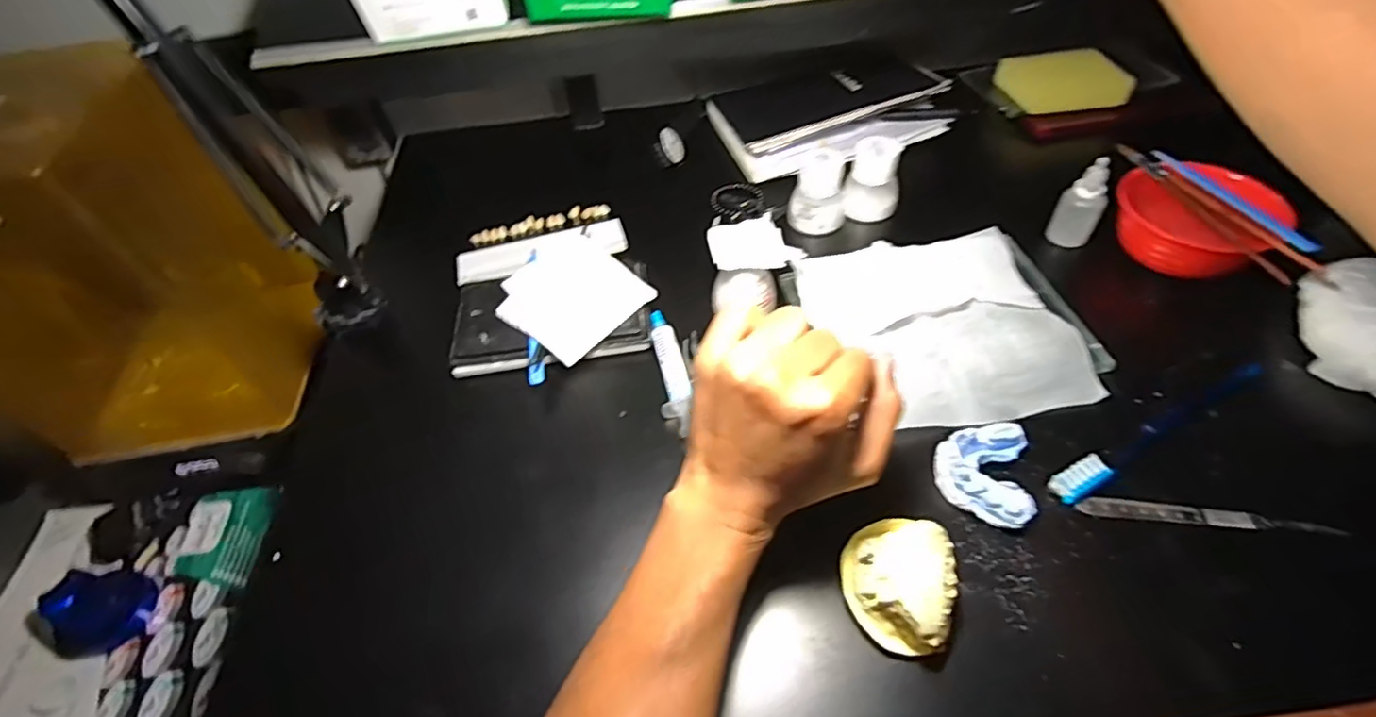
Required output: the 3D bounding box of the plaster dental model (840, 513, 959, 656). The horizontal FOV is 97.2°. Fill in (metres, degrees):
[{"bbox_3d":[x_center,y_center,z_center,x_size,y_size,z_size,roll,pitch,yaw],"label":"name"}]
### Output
[{"bbox_3d":[0.114,0.119,0.332,0.058,0.043,0.066,20,56,19],"label":"plaster dental model"}]

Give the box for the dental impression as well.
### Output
[{"bbox_3d":[0.183,0.072,0.378,0.052,0.024,0.064,7,52,9],"label":"dental impression"}]

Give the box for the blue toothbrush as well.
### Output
[{"bbox_3d":[0.312,0.043,0.396,0.192,0.011,0.019,-24,54,-14],"label":"blue toothbrush"}]

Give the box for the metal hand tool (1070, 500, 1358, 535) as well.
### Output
[{"bbox_3d":[0.306,0.095,0.360,0.133,0.006,0.013,6,52,9],"label":"metal hand tool"}]

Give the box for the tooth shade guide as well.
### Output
[{"bbox_3d":[-0.135,-0.107,0.555,0.151,0.026,0.087,-15,52,-8],"label":"tooth shade guide"}]

